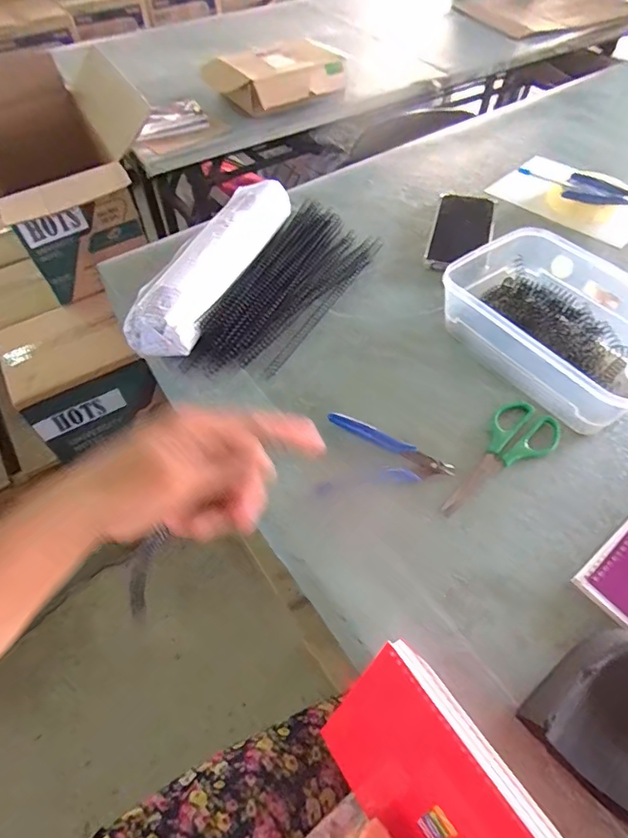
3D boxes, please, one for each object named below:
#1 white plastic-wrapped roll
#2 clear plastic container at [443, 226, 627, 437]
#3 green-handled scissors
[{"bbox_3d":[-0.115,-0.194,0.576,0.071,0.048,0.291,17,57,13],"label":"white plastic-wrapped roll"},{"bbox_3d":[0.258,-0.106,0.505,0.173,0.064,0.243,-31,59,-19],"label":"clear plastic container"},{"bbox_3d":[0.166,0.038,0.435,0.148,0.004,0.057,-38,62,-23],"label":"green-handled scissors"}]

